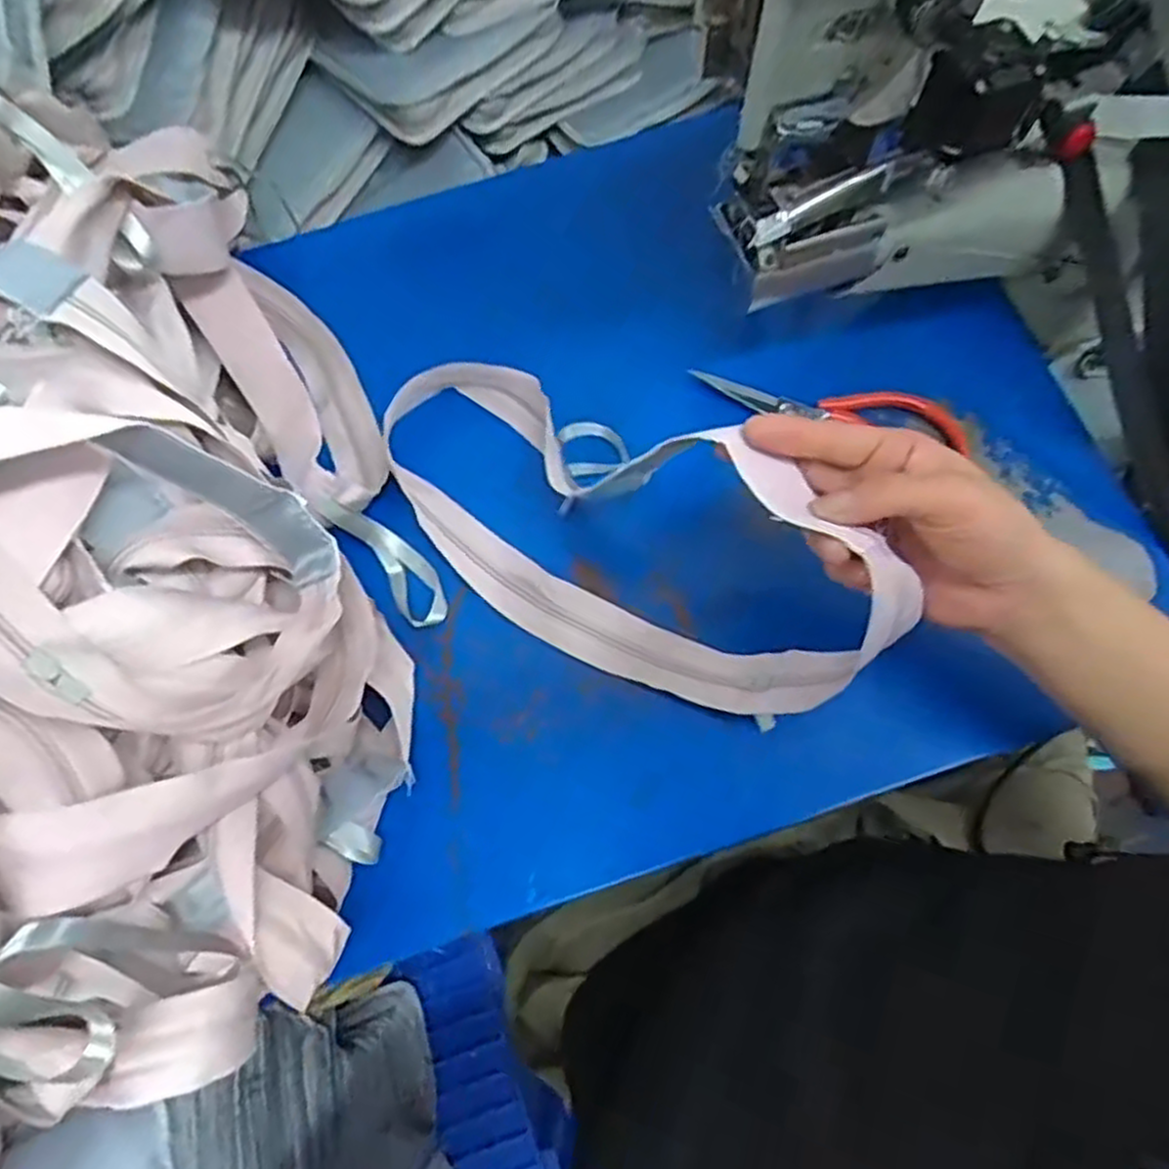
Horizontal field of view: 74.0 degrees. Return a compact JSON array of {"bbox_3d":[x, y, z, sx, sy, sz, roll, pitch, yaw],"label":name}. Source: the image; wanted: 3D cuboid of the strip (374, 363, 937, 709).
[{"bbox_3d":[-0.001,-0.049,0.466,0.349,0.150,0.142,42,76,15],"label":"strip"}]

